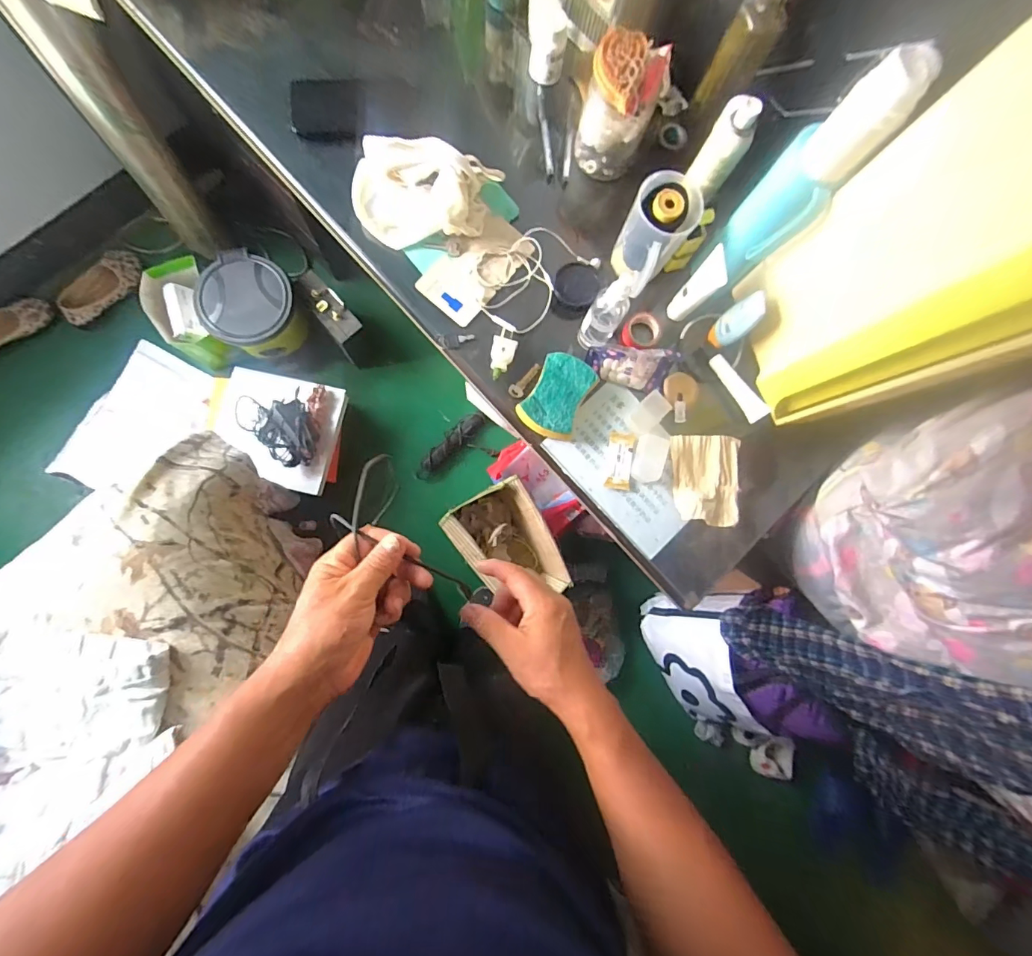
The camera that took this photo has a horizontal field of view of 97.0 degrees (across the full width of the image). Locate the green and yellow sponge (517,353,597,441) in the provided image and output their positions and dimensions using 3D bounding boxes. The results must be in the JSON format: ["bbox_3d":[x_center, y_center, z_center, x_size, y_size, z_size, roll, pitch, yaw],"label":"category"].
[{"bbox_3d":[0.054,-0.104,0.583,0.073,0.029,0.098,31,82,-1],"label":"green and yellow sponge"}]

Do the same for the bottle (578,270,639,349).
[{"bbox_3d":[0.109,-0.197,0.541,0.040,0.143,0.044,1,84,-5],"label":"bottle"}]

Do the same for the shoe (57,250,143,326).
[{"bbox_3d":[-1.152,-0.532,1.265,0.064,0.075,0.244,36,82,-1],"label":"shoe"}]

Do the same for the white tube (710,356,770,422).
[{"bbox_3d":[0.294,-0.121,0.605,0.018,0.022,0.101,-32,88,-8],"label":"white tube"}]

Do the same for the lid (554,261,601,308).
[{"bbox_3d":[0.082,-0.259,0.614,0.058,0.023,0.049,8,83,-5],"label":"lid"}]

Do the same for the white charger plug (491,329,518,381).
[{"bbox_3d":[-0.016,-0.162,0.596,0.031,0.018,0.067,8,83,-5],"label":"white charger plug"}]

